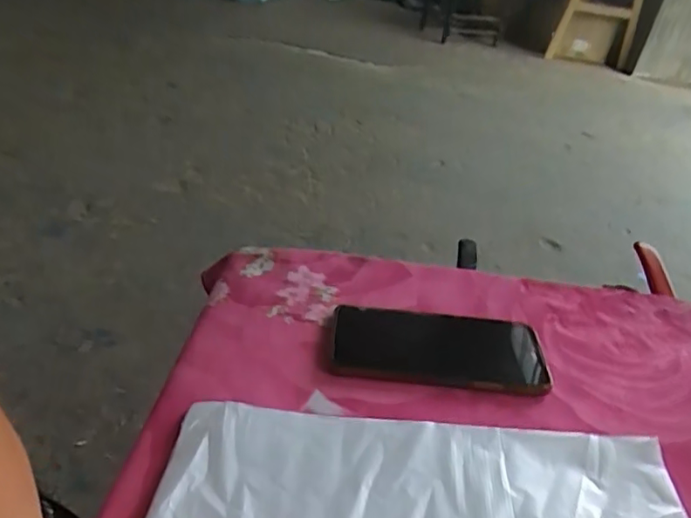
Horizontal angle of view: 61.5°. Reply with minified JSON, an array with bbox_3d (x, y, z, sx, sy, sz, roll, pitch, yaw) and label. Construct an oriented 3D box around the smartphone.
[{"bbox_3d":[0.072,0.068,0.455,0.165,0.014,0.080,7,33,1],"label":"smartphone"}]

